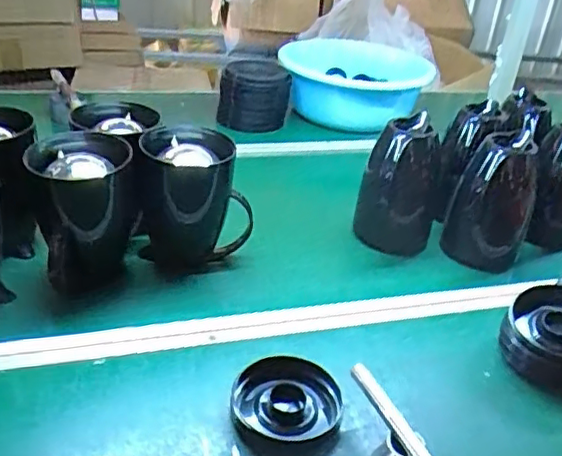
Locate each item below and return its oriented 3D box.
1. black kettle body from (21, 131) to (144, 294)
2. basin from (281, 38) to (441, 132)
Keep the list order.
[{"bbox_3d":[-0.264,-0.019,0.807,0.141,0.175,0.137,-1,31,-14],"label":"black kettle body"},{"bbox_3d":[0.196,-0.374,1.526,0.384,0.118,0.421,5,30,-3],"label":"basin"}]

